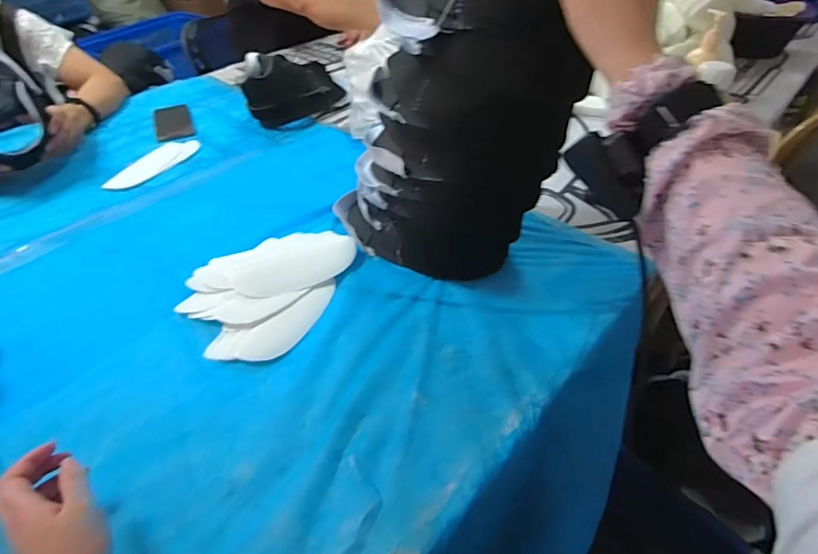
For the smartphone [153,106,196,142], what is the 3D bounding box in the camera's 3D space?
[{"bbox_3d":[-0.507,-0.333,1.027,0.075,0.007,0.146,-16,53,-20],"label":"smartphone"}]

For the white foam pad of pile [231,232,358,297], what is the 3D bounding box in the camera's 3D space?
[{"bbox_3d":[-0.162,-0.025,0.675,0.171,0.007,0.109,-19,44,-18],"label":"white foam pad of pile"}]

